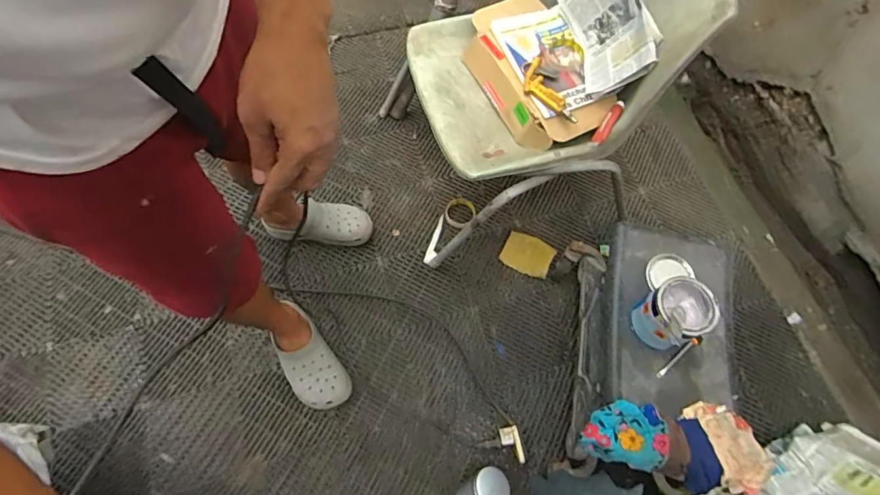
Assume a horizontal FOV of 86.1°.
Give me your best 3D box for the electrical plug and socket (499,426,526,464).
[{"bbox_3d":[0.165,0.456,1.084,0.042,0.052,0.083,-14,68,-9],"label":"electrical plug and socket"}]

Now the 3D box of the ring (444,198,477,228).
[{"bbox_3d":[0.055,-0.098,1.328,0.082,0.022,0.093,-35,72,-16],"label":"ring"}]

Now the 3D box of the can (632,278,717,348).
[{"bbox_3d":[0.424,0.121,0.860,0.108,0.129,0.099,1,66,-3],"label":"can"}]

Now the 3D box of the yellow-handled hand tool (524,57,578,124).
[{"bbox_3d":[0.223,-0.335,1.014,0.062,0.020,0.188,-17,68,-10],"label":"yellow-handled hand tool"}]

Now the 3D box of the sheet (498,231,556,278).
[{"bbox_3d":[0.241,0.017,1.297,0.135,0.031,0.108,24,67,8],"label":"sheet"}]

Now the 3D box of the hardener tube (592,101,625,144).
[{"bbox_3d":[0.366,-0.271,1.016,0.026,0.030,0.106,34,69,11],"label":"hardener tube"}]

